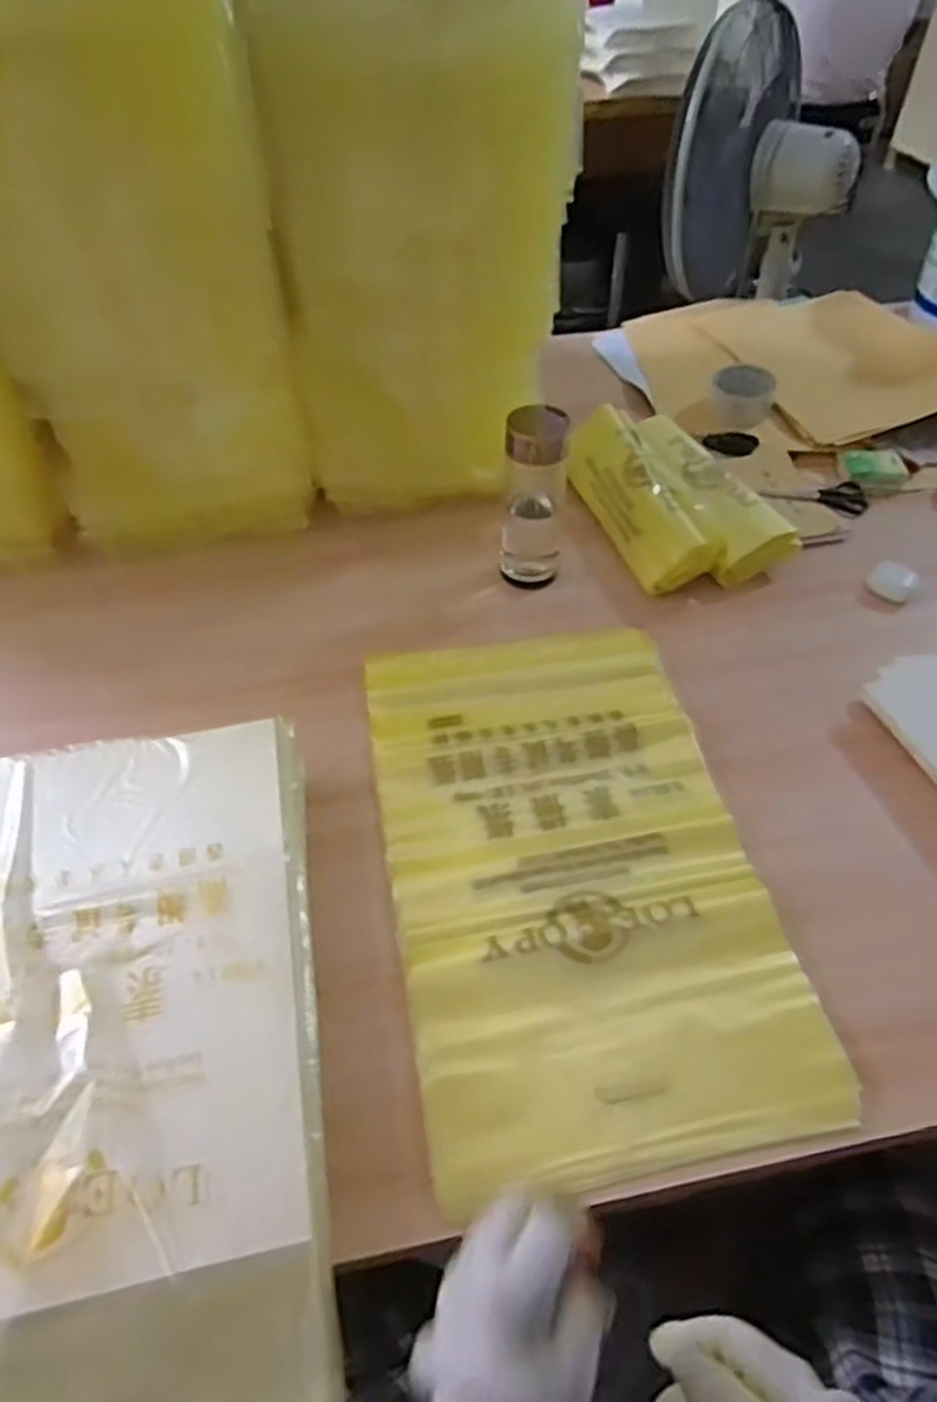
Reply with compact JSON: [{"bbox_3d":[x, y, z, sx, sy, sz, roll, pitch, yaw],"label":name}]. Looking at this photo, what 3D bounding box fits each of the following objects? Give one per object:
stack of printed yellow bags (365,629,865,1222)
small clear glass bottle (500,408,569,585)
[{"bbox_3d":[0.080,0.123,0.657,0.287,0.027,0.473,-8,49,-7],"label":"stack of printed yellow bags"},{"bbox_3d":[0.070,-0.217,0.840,0.066,0.192,0.059,1,49,1],"label":"small clear glass bottle"}]

